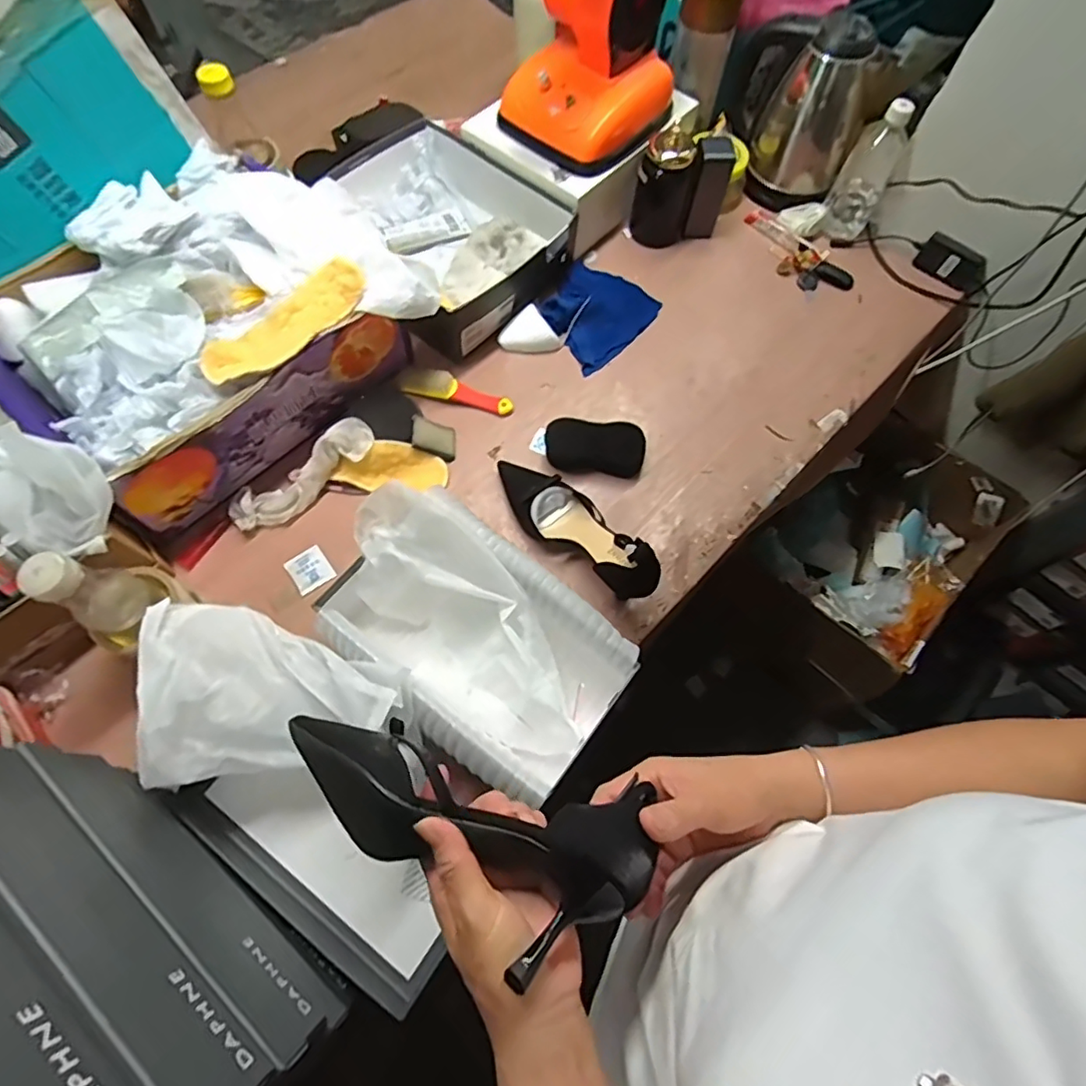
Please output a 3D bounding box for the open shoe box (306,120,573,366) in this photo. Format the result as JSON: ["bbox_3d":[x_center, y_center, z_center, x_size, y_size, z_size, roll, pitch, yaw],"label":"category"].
[{"bbox_3d":[-0.145,-0.454,0.855,0.265,0.100,0.330,-42,75,-17],"label":"open shoe box"}]

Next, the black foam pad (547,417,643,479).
[{"bbox_3d":[0.064,-0.127,0.763,0.134,0.038,0.060,7,67,0],"label":"black foam pad"}]

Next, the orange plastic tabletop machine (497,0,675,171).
[{"bbox_3d":[0.062,-0.659,0.779,0.177,0.210,0.192,36,70,12],"label":"orange plastic tabletop machine"}]

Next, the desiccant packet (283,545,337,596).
[{"bbox_3d":[-0.278,0.032,0.702,0.045,0.006,0.049,-33,73,-15],"label":"desiccant packet"}]

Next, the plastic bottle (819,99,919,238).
[{"bbox_3d":[0.488,-0.555,0.879,0.072,0.177,0.079,23,68,7],"label":"plastic bottle"}]

